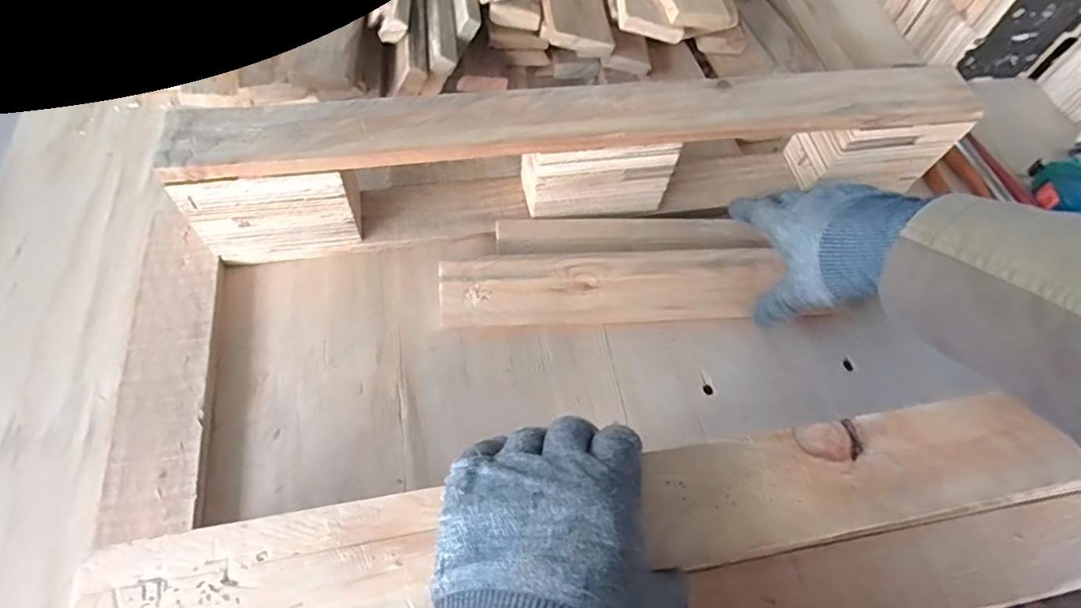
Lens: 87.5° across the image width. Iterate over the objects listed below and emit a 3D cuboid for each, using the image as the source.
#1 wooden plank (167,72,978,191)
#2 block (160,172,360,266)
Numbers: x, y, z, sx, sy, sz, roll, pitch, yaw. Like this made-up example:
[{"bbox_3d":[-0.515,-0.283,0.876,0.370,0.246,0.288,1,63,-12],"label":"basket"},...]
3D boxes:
[{"bbox_3d":[0.049,-0.145,0.446,0.633,0.018,0.069,-5,61,-6],"label":"wooden plank"},{"bbox_3d":[-0.214,-0.088,0.463,0.123,0.098,0.061,-10,62,-9],"label":"block"}]

